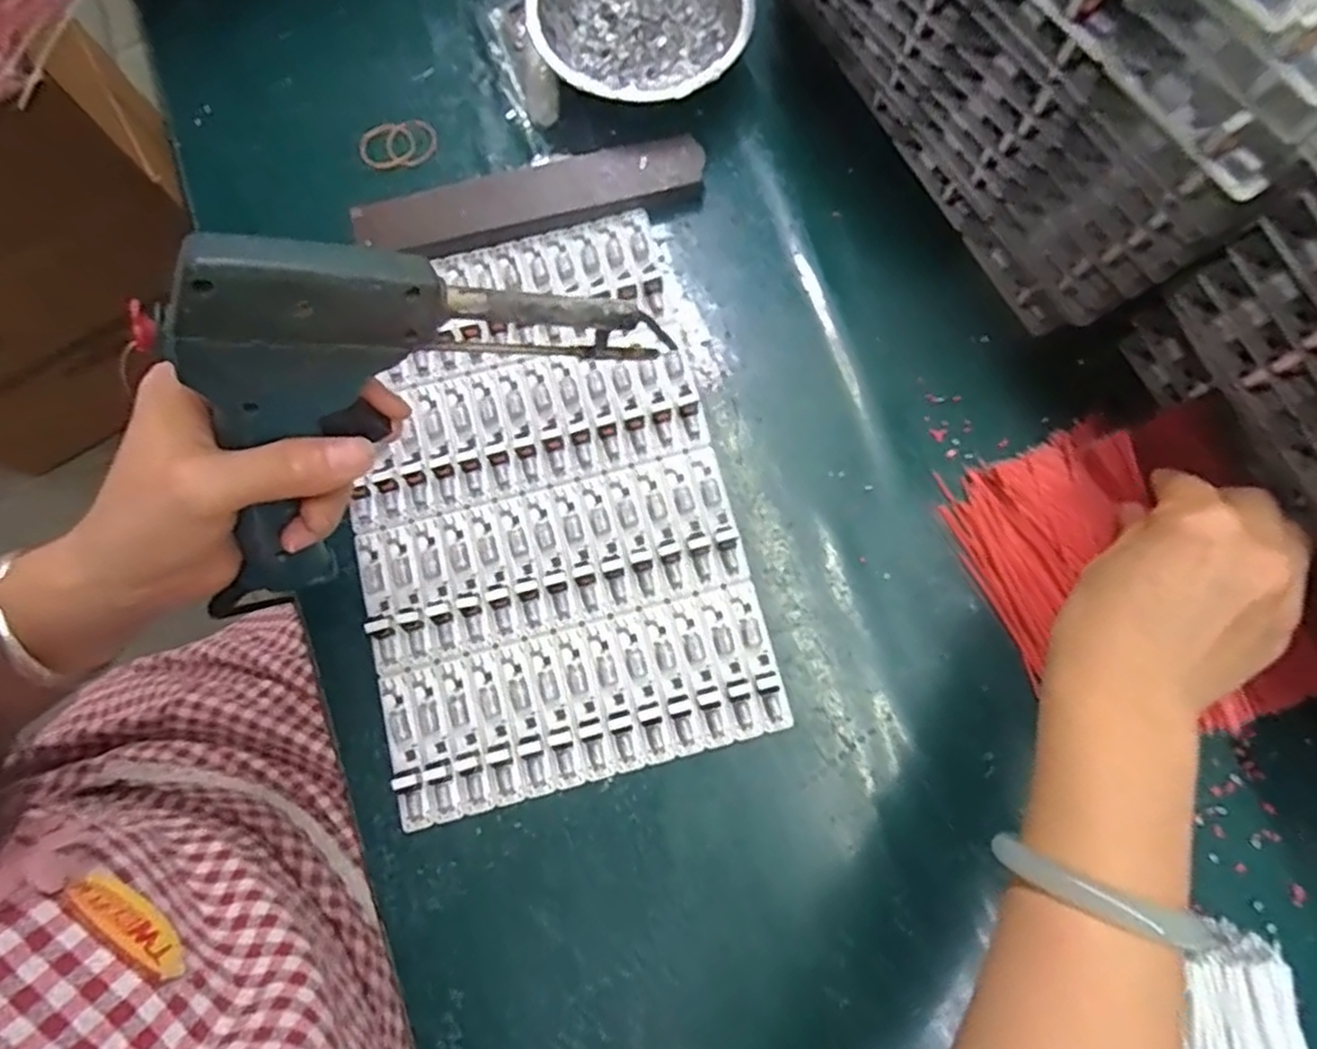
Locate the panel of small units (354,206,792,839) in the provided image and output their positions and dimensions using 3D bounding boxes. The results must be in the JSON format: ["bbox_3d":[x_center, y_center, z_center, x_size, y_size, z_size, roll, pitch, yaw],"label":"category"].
[{"bbox_3d":[-0.064,-0.013,0.377,0.193,0.013,0.296,-15,78,-1],"label":"panel of small units"}]

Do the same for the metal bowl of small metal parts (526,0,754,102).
[{"bbox_3d":[-0.009,-0.295,0.419,0.122,0.040,0.118,0,78,2],"label":"metal bowl of small metal parts"}]

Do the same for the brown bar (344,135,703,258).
[{"bbox_3d":[-0.074,-0.191,0.419,0.202,0.012,0.043,-16,78,-2],"label":"brown bar"}]

